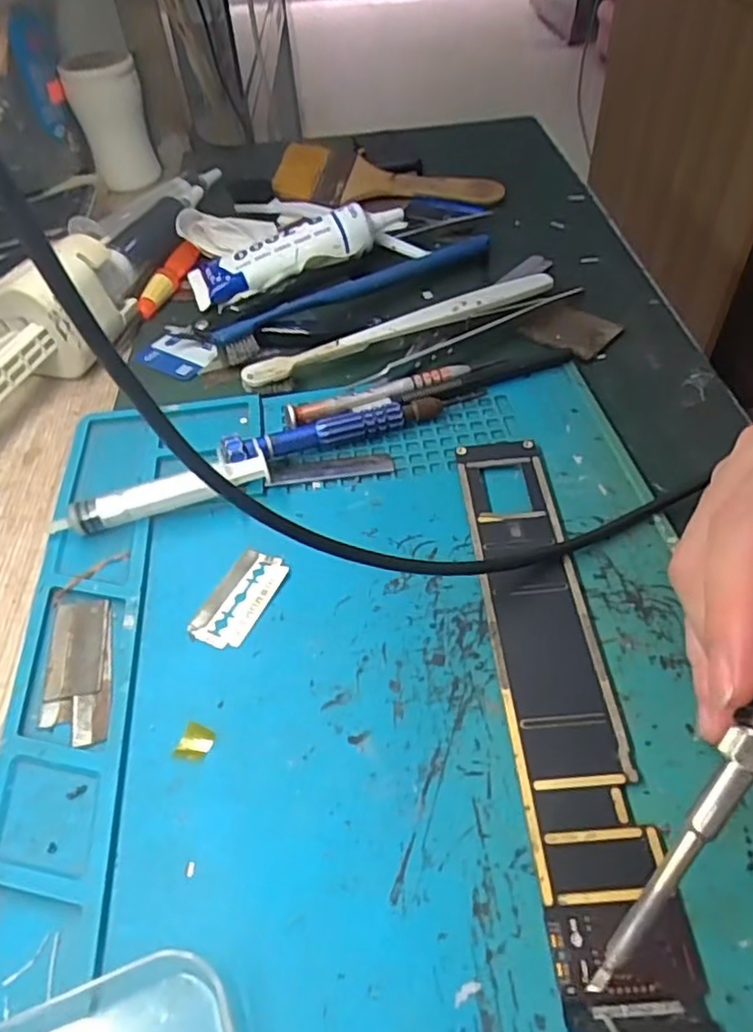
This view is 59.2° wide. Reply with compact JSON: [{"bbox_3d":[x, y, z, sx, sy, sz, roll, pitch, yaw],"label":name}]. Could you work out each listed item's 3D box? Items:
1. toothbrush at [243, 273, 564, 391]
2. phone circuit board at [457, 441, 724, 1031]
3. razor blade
[{"bbox_3d":[0.017,-0.100,0.354,0.184,0.010,0.016,-22,51,-15],"label":"toothbrush"},{"bbox_3d":[0.059,0.049,0.223,0.036,0.006,0.211,-4,49,1],"label":"phone circuit board"},{"bbox_3d":[-0.052,0.030,0.251,0.022,0.004,0.042,18,52,19],"label":"razor blade"}]

